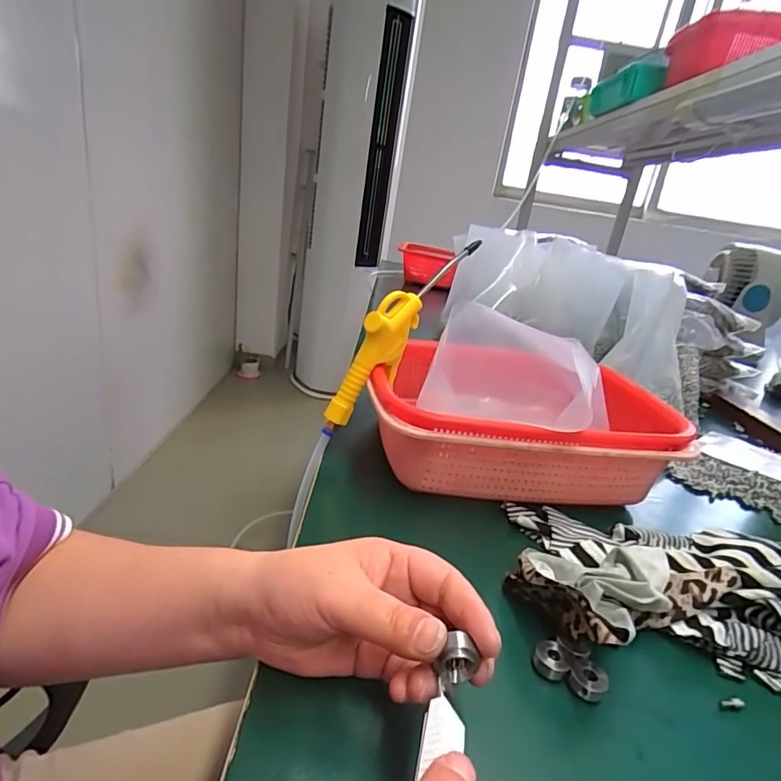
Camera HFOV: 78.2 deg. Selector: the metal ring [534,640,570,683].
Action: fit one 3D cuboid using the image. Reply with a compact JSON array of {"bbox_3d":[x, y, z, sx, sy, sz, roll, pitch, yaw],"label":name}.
[{"bbox_3d":[0.092,0.155,0.275,0.019,0.009,0.018,22,25,29],"label":"metal ring"}]

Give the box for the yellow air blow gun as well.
[{"bbox_3d":[0.009,-0.055,0.450,0.023,0.229,0.076,31,-7,48],"label":"yellow air blow gun"}]

